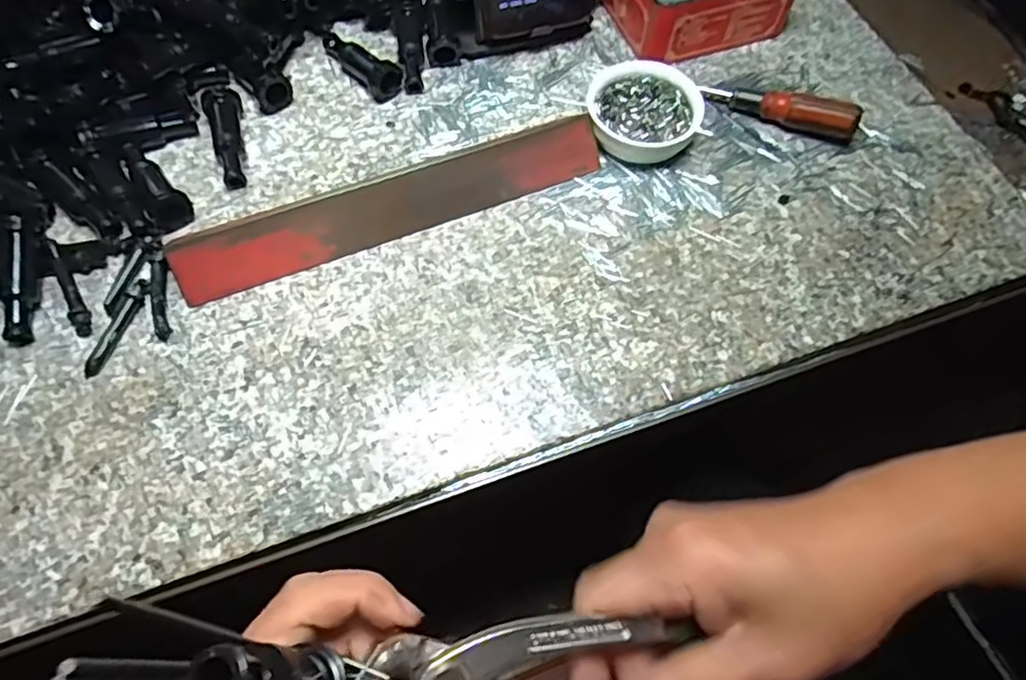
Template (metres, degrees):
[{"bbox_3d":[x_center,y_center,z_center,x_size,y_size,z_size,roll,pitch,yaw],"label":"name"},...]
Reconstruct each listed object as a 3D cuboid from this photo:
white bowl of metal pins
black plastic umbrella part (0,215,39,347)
[{"bbox_3d":[0.083,-0.149,0.424,0.070,0.028,0.063,6,62,1],"label":"white bowl of metal pins"},{"bbox_3d":[-0.269,-0.032,0.354,0.016,0.017,0.069,-9,82,-7],"label":"black plastic umbrella part"}]

